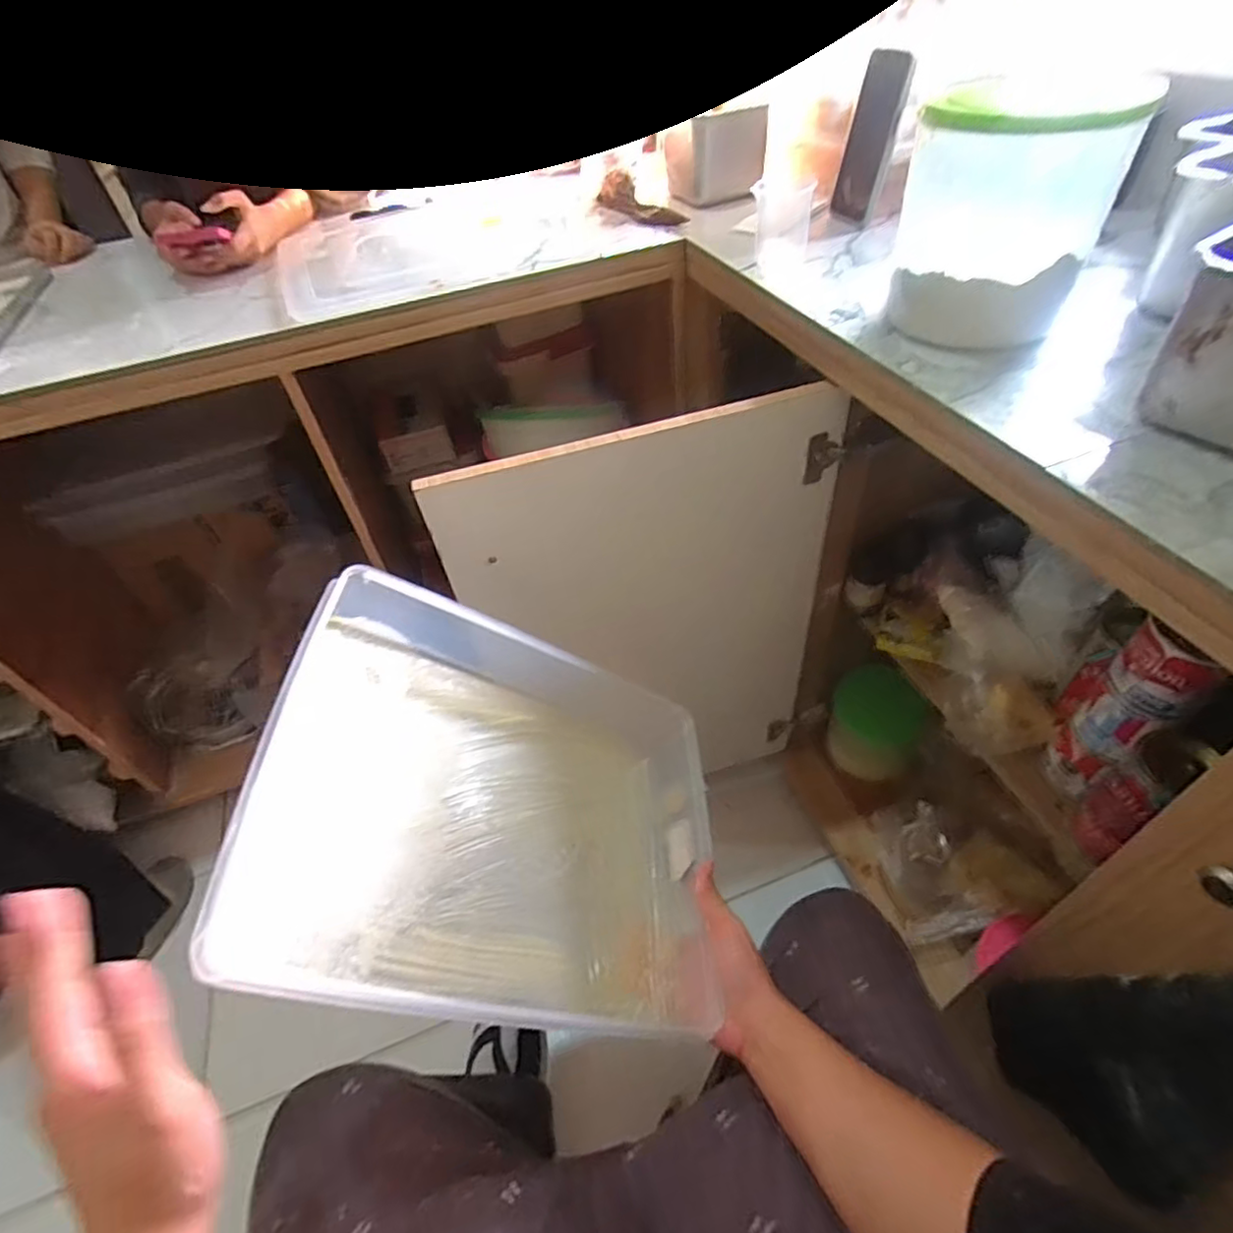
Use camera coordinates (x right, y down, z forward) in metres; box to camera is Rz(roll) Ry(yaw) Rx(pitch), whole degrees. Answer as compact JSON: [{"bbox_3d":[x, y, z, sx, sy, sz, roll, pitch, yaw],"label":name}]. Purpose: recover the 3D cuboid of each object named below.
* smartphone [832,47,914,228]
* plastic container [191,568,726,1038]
[{"bbox_3d":[0.304,-0.575,0.766,0.007,0.166,0.087,-12,51,-15],"label":"smartphone"},{"bbox_3d":[-0.082,0.147,0.499,0.358,0.075,0.296,27,45,-28],"label":"plastic container"}]

